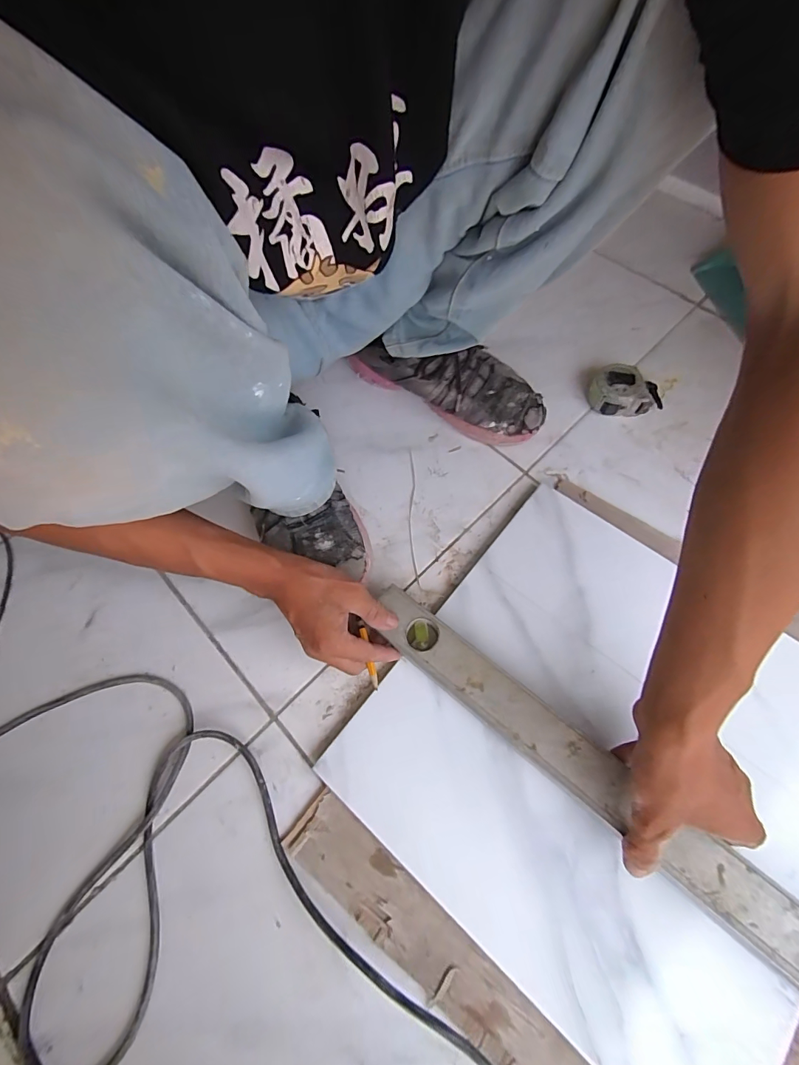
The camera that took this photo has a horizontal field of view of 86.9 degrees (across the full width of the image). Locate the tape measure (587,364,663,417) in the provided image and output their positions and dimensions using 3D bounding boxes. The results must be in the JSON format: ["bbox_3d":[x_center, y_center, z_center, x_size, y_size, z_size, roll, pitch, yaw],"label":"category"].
[{"bbox_3d":[0.294,-0.187,0.551,0.090,0.033,0.064,-2,67,2],"label":"tape measure"}]

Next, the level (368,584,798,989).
[{"bbox_3d":[0.196,0.236,0.351,0.561,0.027,0.050,36,73,20],"label":"level"}]

